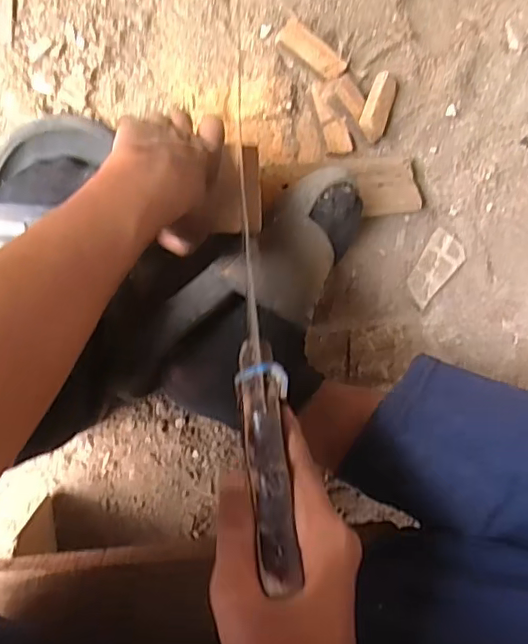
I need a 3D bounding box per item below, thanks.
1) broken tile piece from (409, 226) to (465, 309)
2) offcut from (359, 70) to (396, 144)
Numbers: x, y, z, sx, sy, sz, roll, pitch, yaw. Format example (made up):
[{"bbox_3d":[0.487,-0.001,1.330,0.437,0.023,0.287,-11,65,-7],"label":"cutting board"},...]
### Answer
[{"bbox_3d":[0.178,-0.054,0.585,0.039,0.006,0.079,31,90,-10],"label":"broken tile piece"},{"bbox_3d":[0.112,-0.212,0.550,0.029,0.019,0.073,22,75,-10],"label":"offcut"}]

